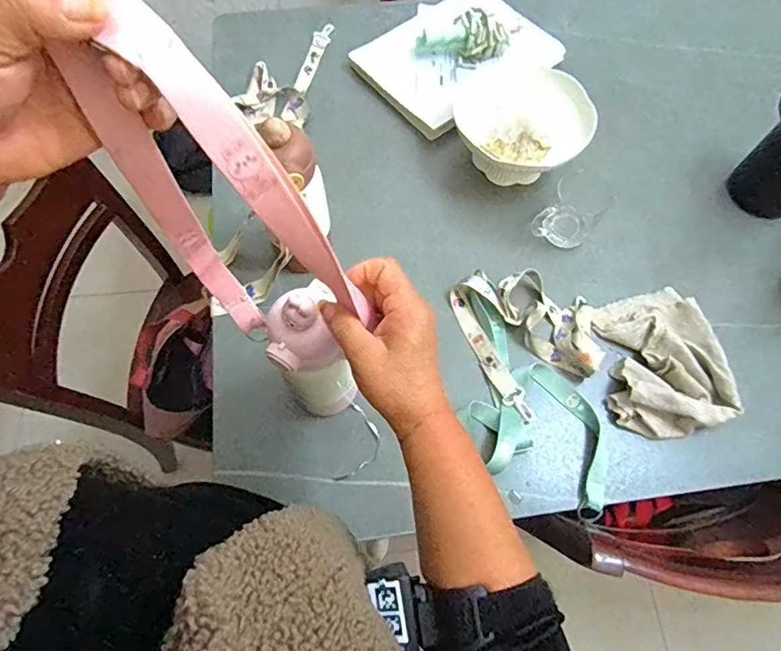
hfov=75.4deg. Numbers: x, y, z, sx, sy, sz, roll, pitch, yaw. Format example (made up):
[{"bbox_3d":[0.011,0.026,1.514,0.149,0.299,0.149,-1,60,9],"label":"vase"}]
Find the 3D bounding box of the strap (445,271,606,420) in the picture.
[{"bbox_3d":[0.179,0.001,0.647,0.156,0.041,0.188,-24,71,-10],"label":"strap"}]

